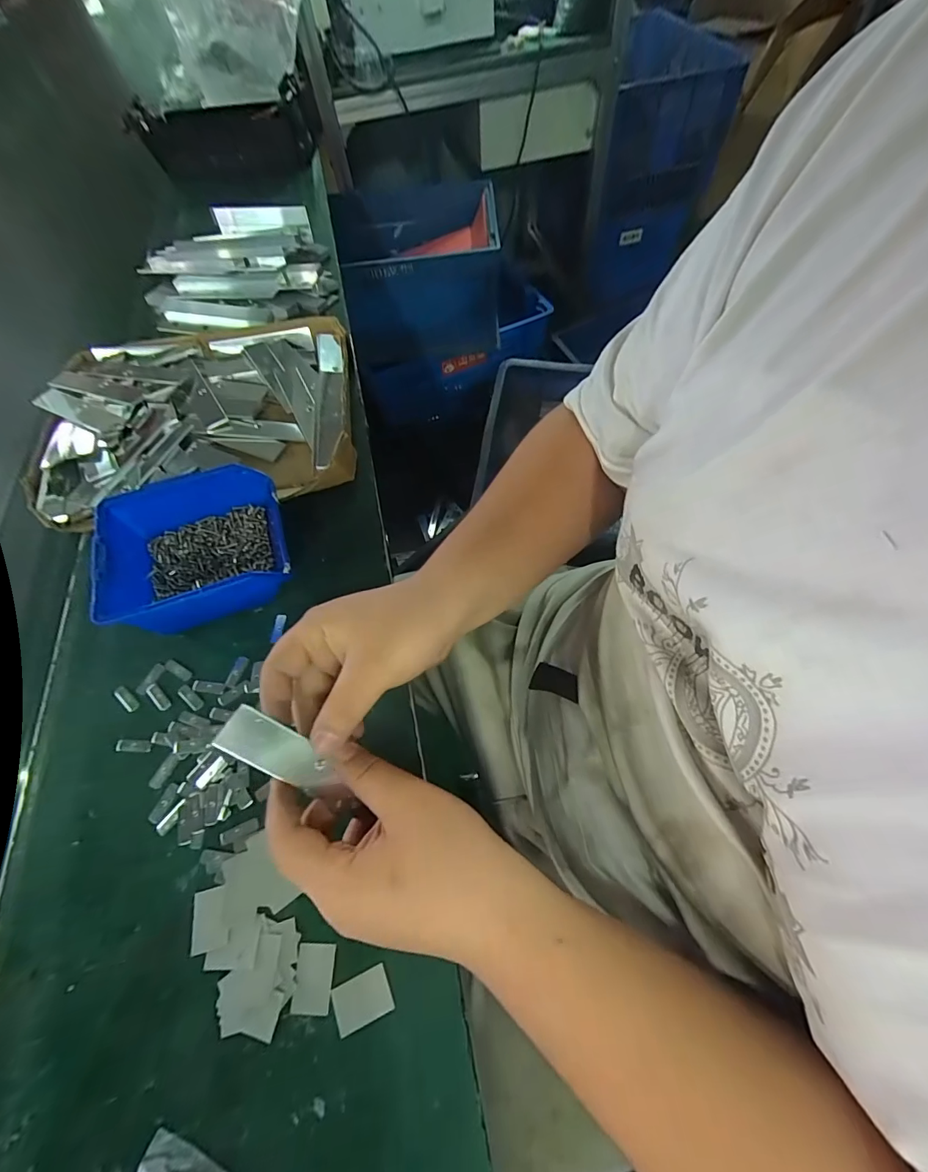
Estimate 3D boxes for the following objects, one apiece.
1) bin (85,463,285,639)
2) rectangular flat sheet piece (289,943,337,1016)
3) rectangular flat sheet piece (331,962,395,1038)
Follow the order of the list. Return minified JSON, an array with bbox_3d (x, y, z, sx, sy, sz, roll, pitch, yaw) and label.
[{"bbox_3d":[-0.213,-0.029,0.355,0.129,0.055,0.119,-20,63,-7],"label":"bin"},{"bbox_3d":[-0.088,0.229,0.255,0.021,0.004,0.031,4,58,-5],"label":"rectangular flat sheet piece"},{"bbox_3d":[-0.058,0.236,0.250,0.031,0.004,0.022,-21,57,-11],"label":"rectangular flat sheet piece"}]

